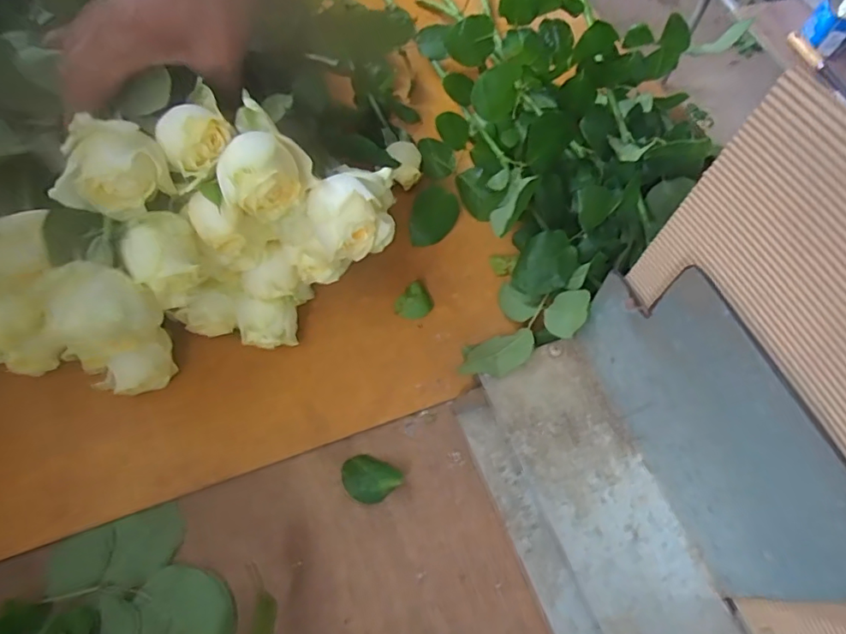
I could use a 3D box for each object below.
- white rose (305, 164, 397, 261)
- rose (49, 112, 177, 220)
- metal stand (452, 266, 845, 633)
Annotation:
[{"bbox_3d":[-0.047,-0.066,0.340,0.055,0.050,0.044,-10,63,-8],"label":"white rose"},{"bbox_3d":[-0.178,-0.082,0.303,0.059,0.041,0.037,-31,68,-17],"label":"rose"},{"bbox_3d":[0.109,0.090,0.293,0.103,0.178,0.206,-19,65,-12],"label":"metal stand"}]

